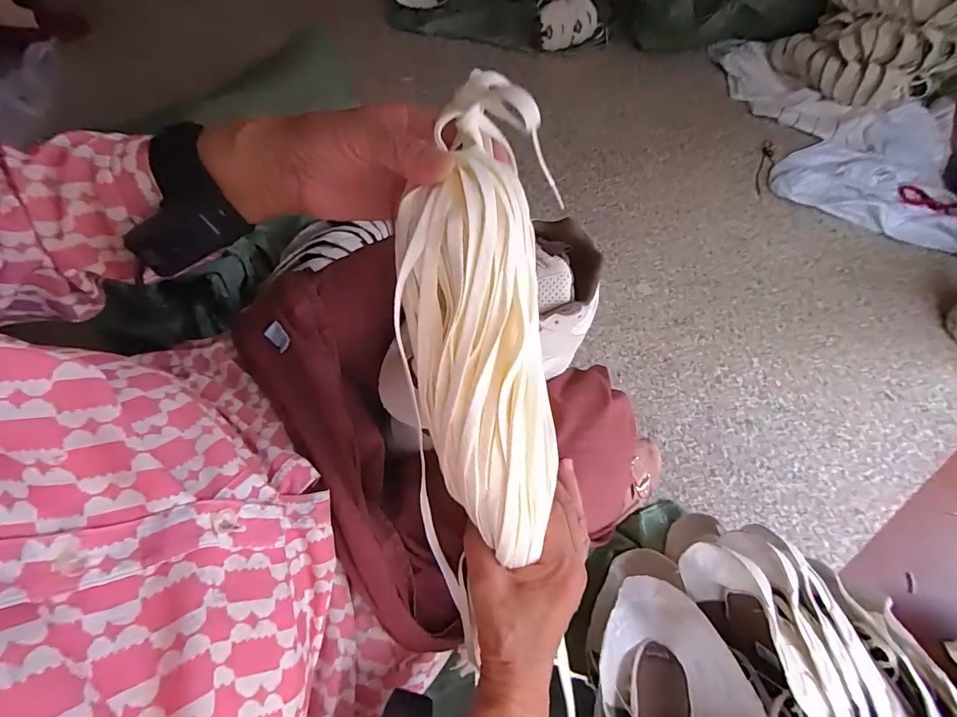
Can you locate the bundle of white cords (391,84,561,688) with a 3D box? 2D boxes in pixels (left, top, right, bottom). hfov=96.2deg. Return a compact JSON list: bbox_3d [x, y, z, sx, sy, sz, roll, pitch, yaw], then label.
[{"bbox_3d":[0.001,0.002,0.263,0.092,0.040,0.310,-4,101,-4],"label":"bundle of white cords"}]

